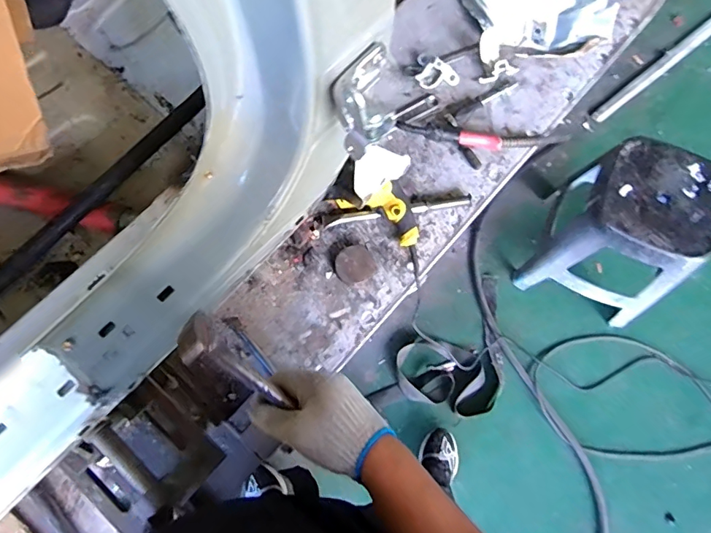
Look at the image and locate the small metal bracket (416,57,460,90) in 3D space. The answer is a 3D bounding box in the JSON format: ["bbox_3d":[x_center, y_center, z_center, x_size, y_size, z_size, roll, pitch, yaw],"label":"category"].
[{"bbox_3d":[0.195,-0.457,1.176,0.091,0.031,0.067,-24,73,-6],"label":"small metal bracket"}]

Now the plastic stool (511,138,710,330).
[{"bbox_3d":[0.723,-0.092,1.385,0.329,0.469,0.331,22,74,8],"label":"plastic stool"}]

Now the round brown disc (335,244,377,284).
[{"bbox_3d":[-0.004,-0.007,1.043,0.087,0.033,0.088,-31,74,-9],"label":"round brown disc"}]

